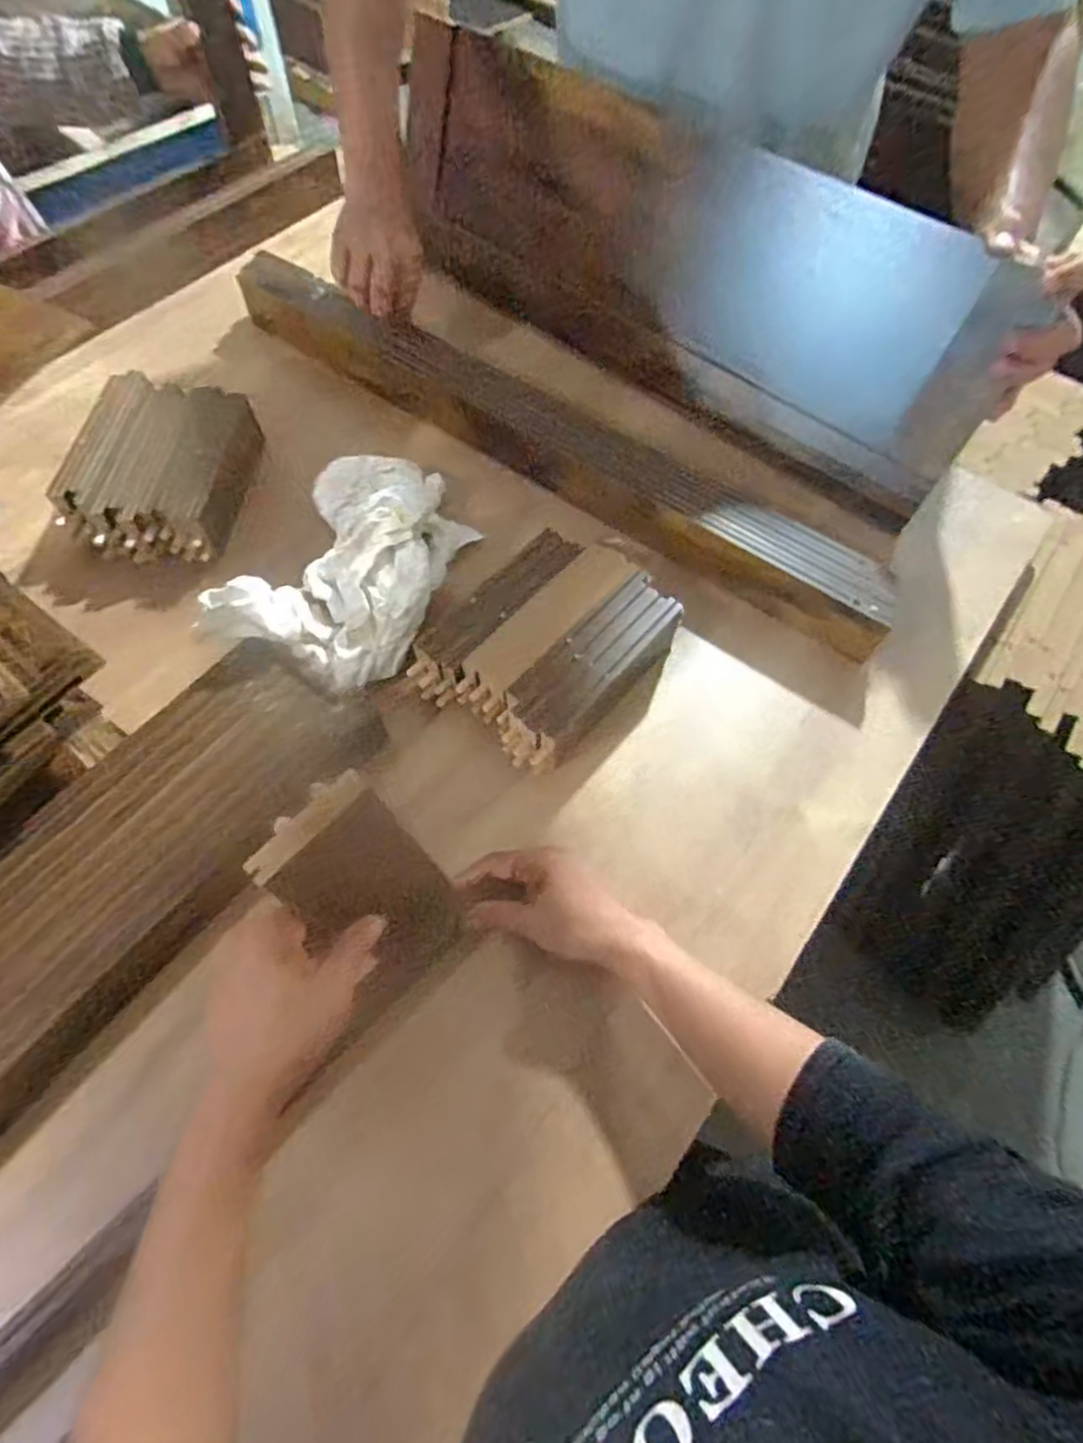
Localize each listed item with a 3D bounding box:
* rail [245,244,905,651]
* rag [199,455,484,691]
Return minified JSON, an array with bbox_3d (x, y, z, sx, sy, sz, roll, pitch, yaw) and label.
[{"bbox_3d":[-0.013,-0.321,0.737,0.827,0.063,0.075,35,67,15],"label":"rail"},{"bbox_3d":[-0.172,-0.159,0.624,0.160,0.088,0.274,17,63,6],"label":"rag"}]

